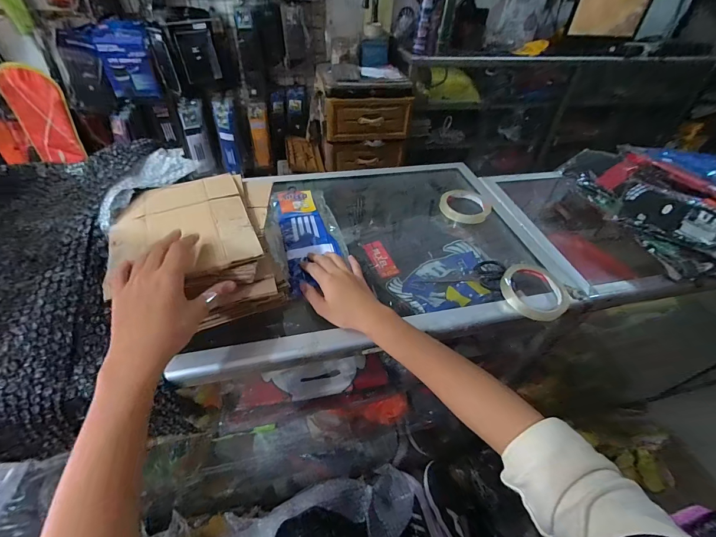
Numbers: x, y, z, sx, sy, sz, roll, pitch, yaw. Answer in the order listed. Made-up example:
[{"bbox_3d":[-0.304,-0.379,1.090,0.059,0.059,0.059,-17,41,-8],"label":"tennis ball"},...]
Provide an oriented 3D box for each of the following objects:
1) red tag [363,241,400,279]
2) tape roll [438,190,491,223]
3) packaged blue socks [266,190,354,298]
[{"bbox_3d":[0.047,-0.021,0.669,0.040,0.009,0.109,-19,46,-8],"label":"red tag"},{"bbox_3d":[0.215,-0.124,0.661,0.095,0.021,0.095,2,45,-2],"label":"tape roll"},{"bbox_3d":[-0.090,-0.061,0.561,0.119,0.022,0.232,-9,47,-14],"label":"packaged blue socks"}]

